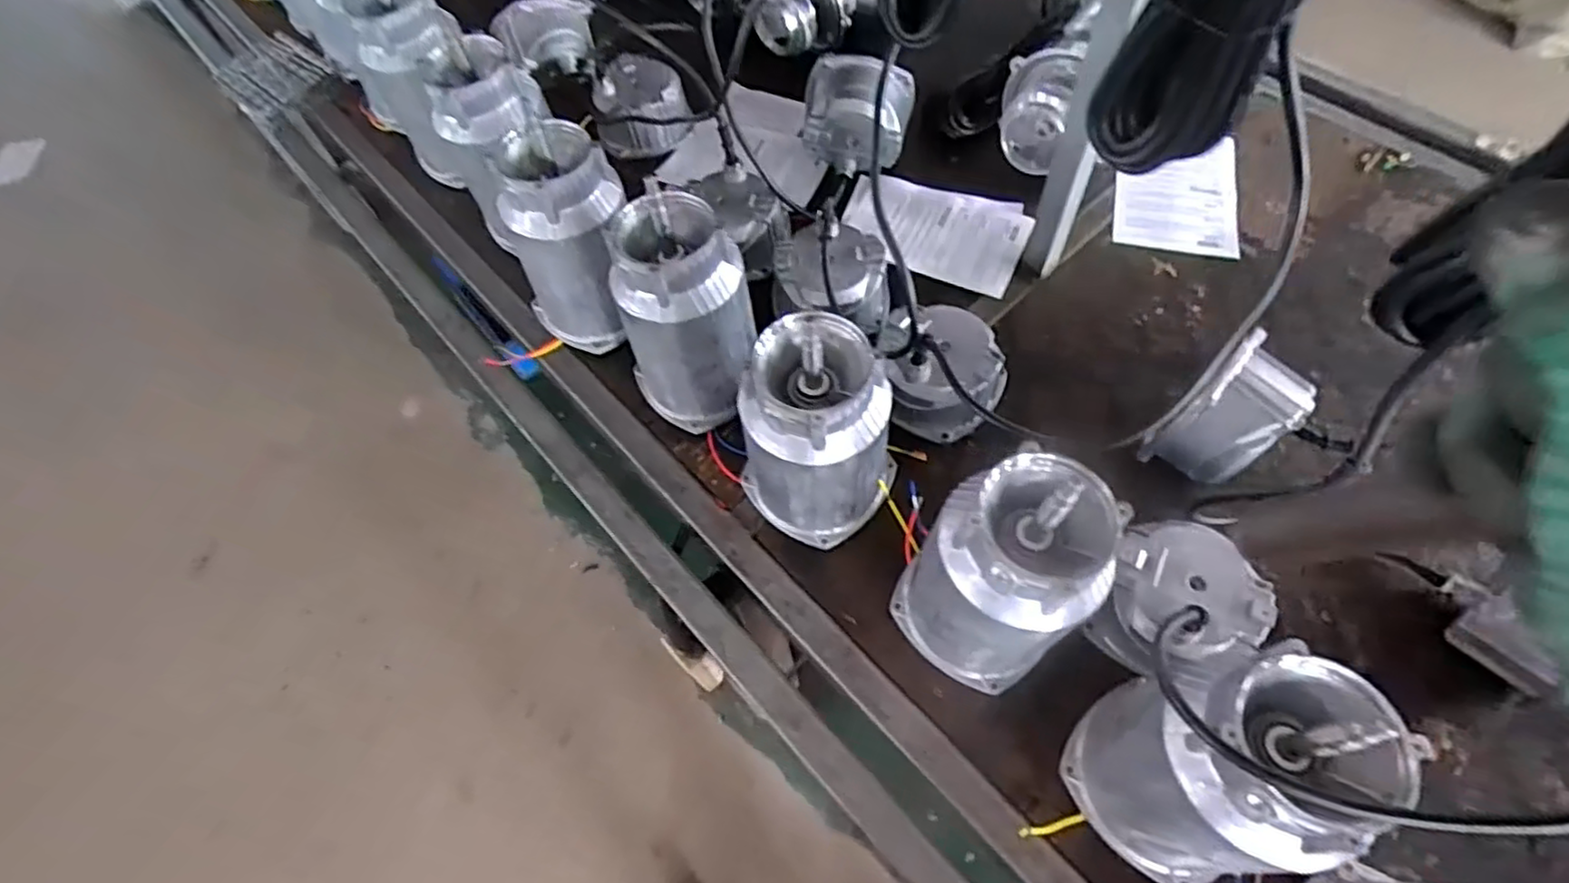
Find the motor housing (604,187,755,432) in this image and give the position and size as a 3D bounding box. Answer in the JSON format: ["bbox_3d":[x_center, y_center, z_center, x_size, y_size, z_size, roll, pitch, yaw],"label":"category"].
[{"bbox_3d":[-0.092,-0.113,0.663,0.117,0.233,0.114,-1,62,3],"label":"motor housing"}]

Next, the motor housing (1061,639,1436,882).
[{"bbox_3d":[0.279,0.221,0.455,0.121,0.219,0.118,-1,62,3],"label":"motor housing"}]

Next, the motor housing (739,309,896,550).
[{"bbox_3d":[0.029,-0.003,0.592,0.104,0.232,0.103,-1,62,3],"label":"motor housing"}]

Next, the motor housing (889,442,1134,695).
[{"bbox_3d":[0.163,0.104,0.530,0.116,0.221,0.128,-38,67,-16],"label":"motor housing"}]

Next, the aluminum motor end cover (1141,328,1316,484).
[{"bbox_3d":[0.399,-0.021,0.619,0.103,0.089,0.074,-36,66,-15],"label":"aluminum motor end cover"}]

